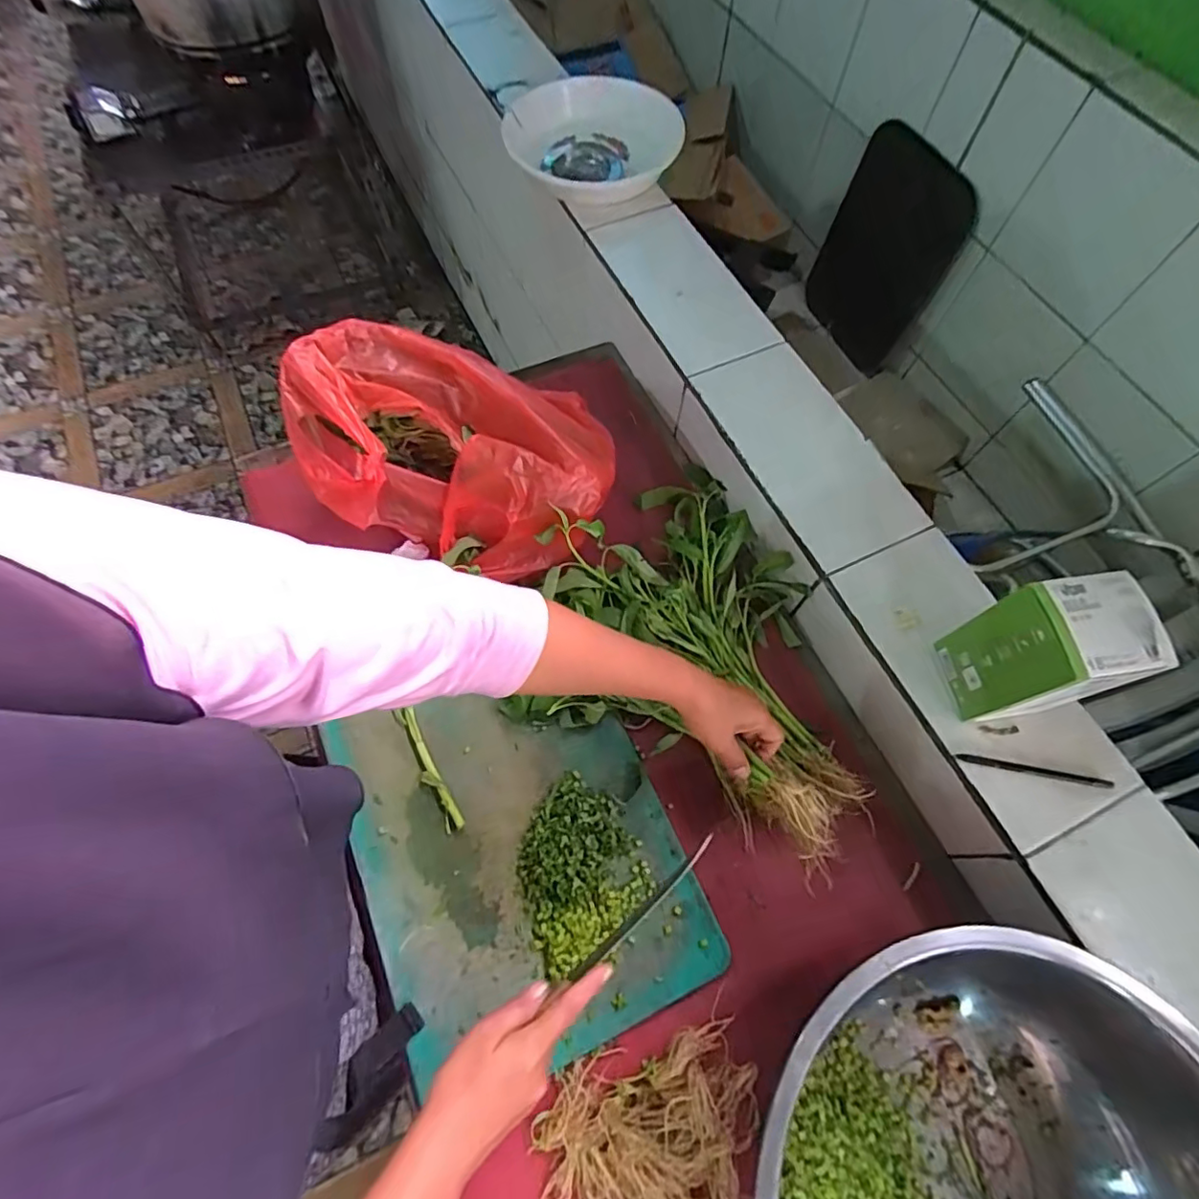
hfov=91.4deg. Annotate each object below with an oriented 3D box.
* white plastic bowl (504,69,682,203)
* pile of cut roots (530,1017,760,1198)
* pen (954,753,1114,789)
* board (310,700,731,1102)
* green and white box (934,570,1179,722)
[{"bbox_3d":[-0.008,-0.662,0.853,0.249,0.067,0.219,0,66,-1],"label":"white plastic bowl"},{"bbox_3d":[0.046,0.463,0.485,0.188,0.021,0.147,-12,67,-6],"label":"pile of cut roots"},{"bbox_3d":[0.396,0.155,0.533,0.136,0.009,0.008,11,67,4],"label":"pen"},{"bbox_3d":[-0.078,0.245,0.573,0.292,0.025,0.349,-22,68,-10],"label":"board"},{"bbox_3d":[0.374,0.046,0.498,0.083,0.139,0.082,-8,67,-4],"label":"green and white box"}]

